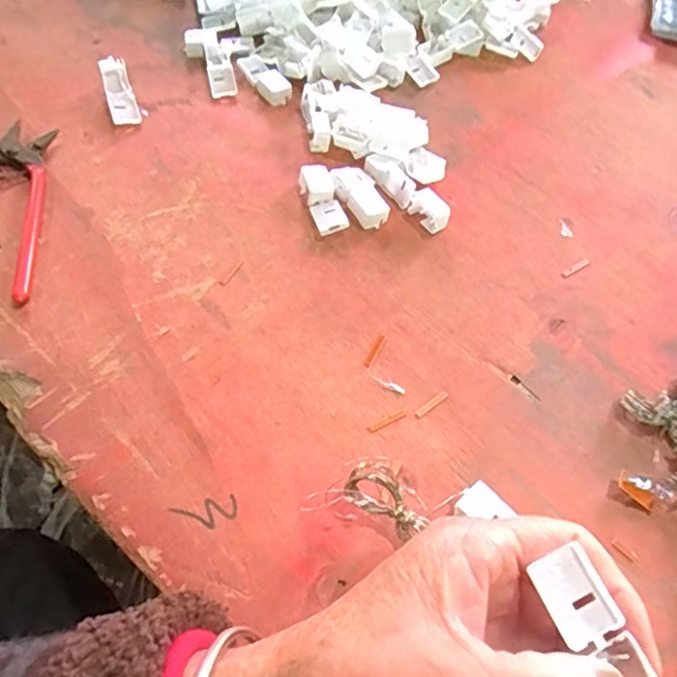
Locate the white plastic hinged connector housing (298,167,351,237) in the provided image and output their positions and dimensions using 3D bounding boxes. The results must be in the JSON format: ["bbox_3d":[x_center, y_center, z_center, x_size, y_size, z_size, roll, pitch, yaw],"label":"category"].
[{"bbox_3d":[-0.010,-0.090,0.385,0.021,0.015,0.053,-13,59,-12],"label":"white plastic hinged connector housing"}]

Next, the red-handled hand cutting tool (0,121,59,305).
[{"bbox_3d":[-0.224,-0.090,0.369,0.128,0.012,0.135,12,57,4],"label":"red-handled hand cutting tool"}]

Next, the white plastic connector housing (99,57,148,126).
[{"bbox_3d":[-0.160,-0.181,0.434,0.023,0.010,0.058,-17,72,-15],"label":"white plastic connector housing"}]

